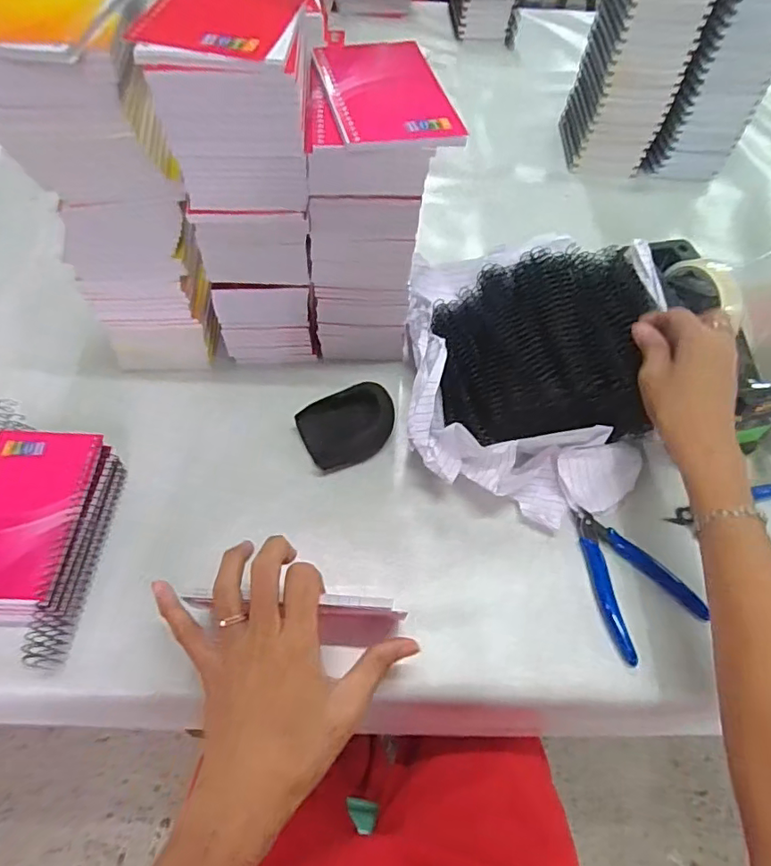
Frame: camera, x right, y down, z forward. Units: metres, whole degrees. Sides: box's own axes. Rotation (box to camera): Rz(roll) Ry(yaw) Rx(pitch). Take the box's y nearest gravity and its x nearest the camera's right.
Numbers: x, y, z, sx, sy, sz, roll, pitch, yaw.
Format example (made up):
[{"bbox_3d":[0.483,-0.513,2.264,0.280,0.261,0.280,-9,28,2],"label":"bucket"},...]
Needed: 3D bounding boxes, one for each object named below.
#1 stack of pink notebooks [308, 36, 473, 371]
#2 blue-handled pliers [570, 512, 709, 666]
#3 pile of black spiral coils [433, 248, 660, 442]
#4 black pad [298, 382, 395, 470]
[{"bbox_3d":[-0.023,-0.173,0.458,0.116,0.247,0.104,-7,58,-8],"label":"stack of pink notebooks"},{"bbox_3d":[0.203,0.115,0.438,0.079,0.010,0.121,-7,58,-8],"label":"blue-handled pliers"},{"bbox_3d":[0.140,-0.075,0.469,0.172,0.059,0.175,1,58,-4],"label":"pile of black spiral coils"},{"bbox_3d":[-0.031,-0.008,0.487,0.084,0.034,0.059,-23,62,-17],"label":"black pad"}]

